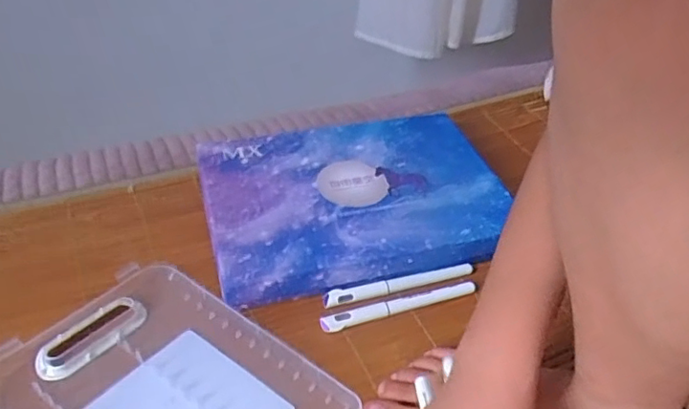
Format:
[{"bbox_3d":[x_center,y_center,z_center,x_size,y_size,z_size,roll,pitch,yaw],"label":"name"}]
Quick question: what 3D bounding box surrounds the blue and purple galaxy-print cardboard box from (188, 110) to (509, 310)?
[{"bbox_3d":[0.009,-0.010,0.521,0.258,0.024,0.179,-10,45,-14],"label":"blue and purple galaxy-print cardboard box"}]

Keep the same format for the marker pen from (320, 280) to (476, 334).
[{"bbox_3d":[0.044,0.079,0.453,0.128,0.007,0.013,-12,74,-18],"label":"marker pen"}]

